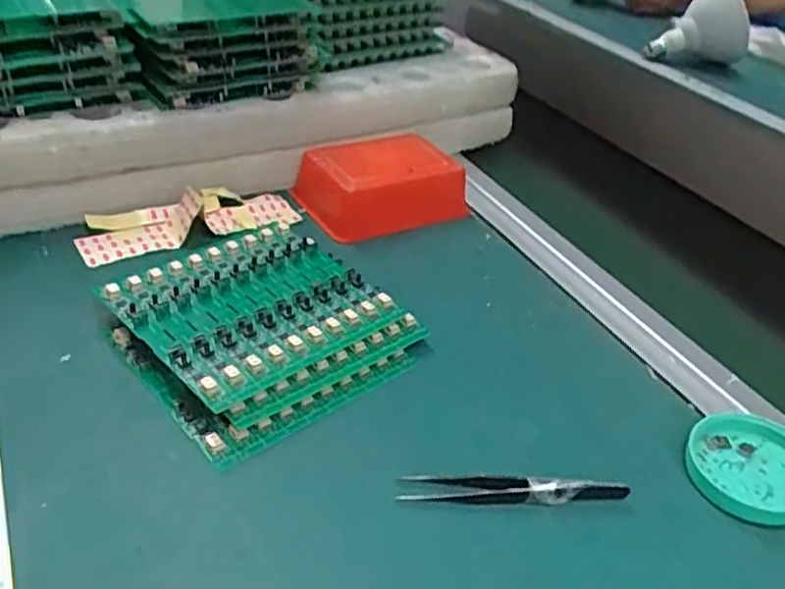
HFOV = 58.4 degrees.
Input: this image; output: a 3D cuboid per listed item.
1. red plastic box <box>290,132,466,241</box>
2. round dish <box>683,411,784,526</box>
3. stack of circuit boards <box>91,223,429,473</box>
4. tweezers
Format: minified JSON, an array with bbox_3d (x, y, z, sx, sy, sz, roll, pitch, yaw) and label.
[{"bbox_3d":[-0.011,-0.097,0.586,0.128,0.046,0.098,-16,41,-29],"label":"red plastic box"},{"bbox_3d":[0.195,0.091,0.382,0.065,0.020,0.065,4,35,-3],"label":"round dish"},{"bbox_3d":[-0.079,0.017,0.431,0.150,0.029,0.143,-25,46,-37],"label":"stack of circuit boards"},{"bbox_3d":[0.062,0.098,0.356,0.114,0.010,0.016,2,35,-6],"label":"tweezers"}]

